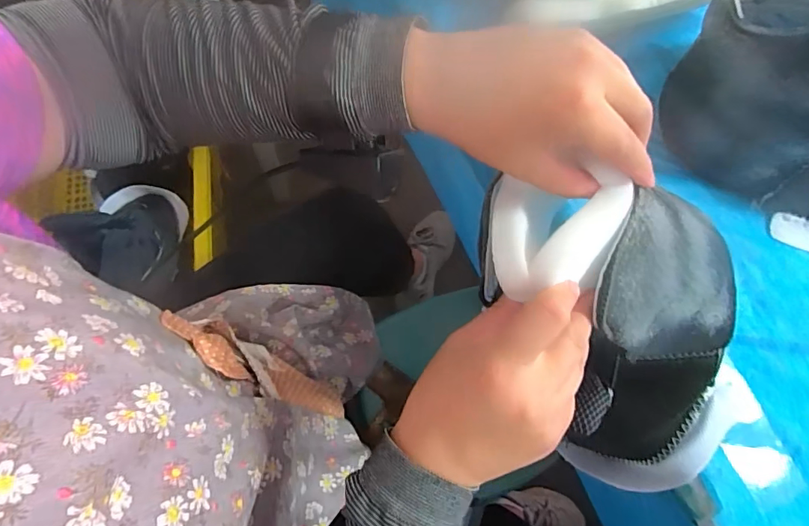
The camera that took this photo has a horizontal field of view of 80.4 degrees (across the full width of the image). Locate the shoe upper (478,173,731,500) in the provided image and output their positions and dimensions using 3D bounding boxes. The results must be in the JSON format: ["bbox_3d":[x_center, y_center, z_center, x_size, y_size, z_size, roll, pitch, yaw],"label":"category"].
[{"bbox_3d":[0.150,0.051,0.344,0.138,0.098,0.263,-39,119,-14],"label":"shoe upper"}]

